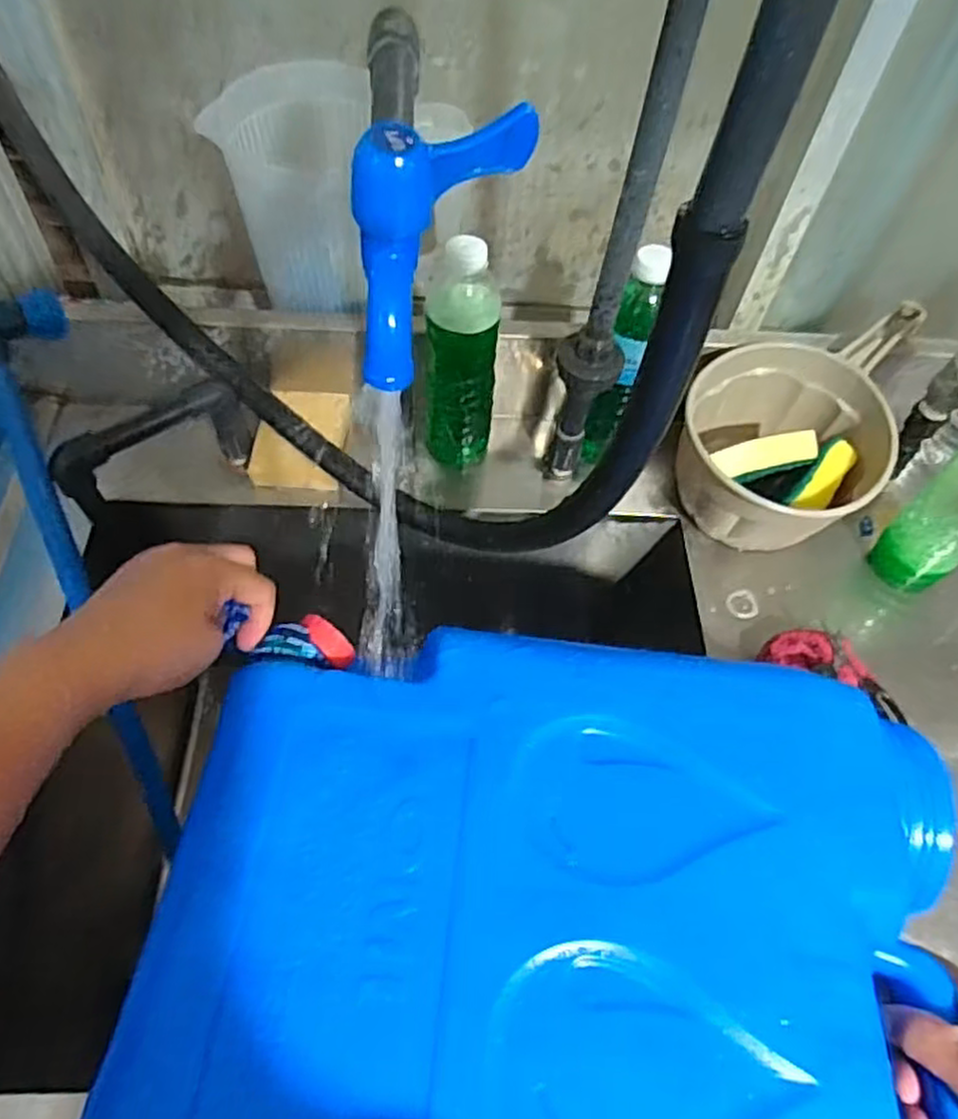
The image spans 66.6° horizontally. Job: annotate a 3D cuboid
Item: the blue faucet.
[{"bbox_3d":[-0.022,-0.122,0.279,0.043,0.079,0.076,39,62,19],"label":"blue faucet"}]

